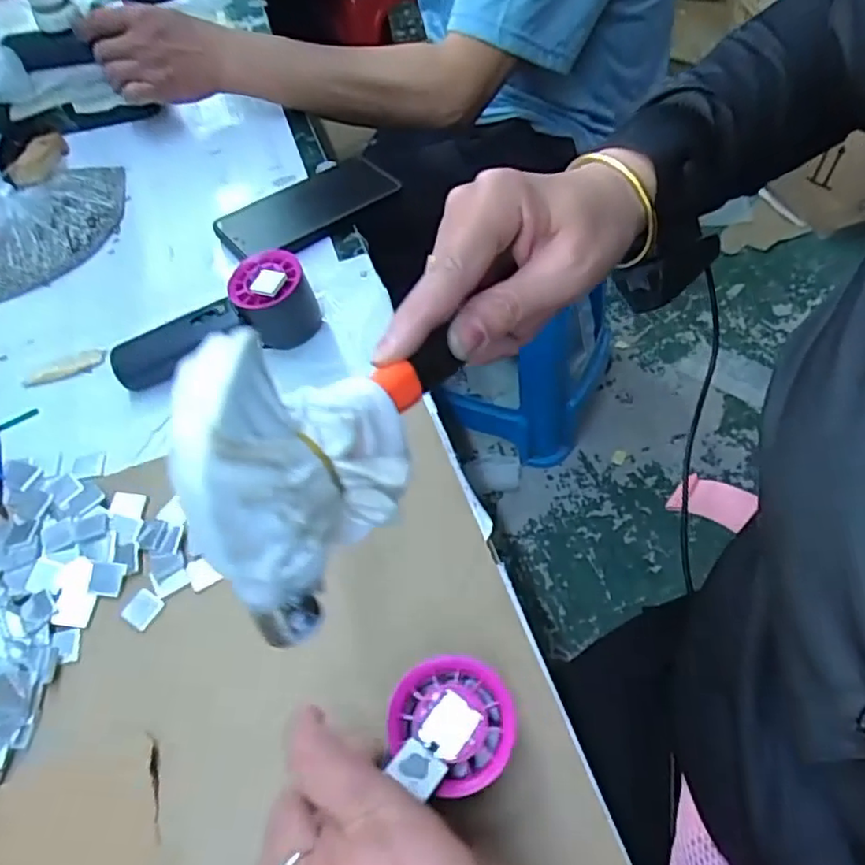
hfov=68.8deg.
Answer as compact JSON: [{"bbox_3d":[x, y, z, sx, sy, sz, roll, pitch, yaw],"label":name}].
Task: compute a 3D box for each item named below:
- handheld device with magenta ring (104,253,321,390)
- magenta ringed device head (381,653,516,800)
[{"bbox_3d":[-0.165,-0.080,0.488,0.156,0.057,0.046,-25,56,2],"label":"handheld device with magenta ring"},{"bbox_3d":[0.008,0.130,0.283,0.055,0.017,0.056,0,55,4],"label":"magenta ringed device head"}]

